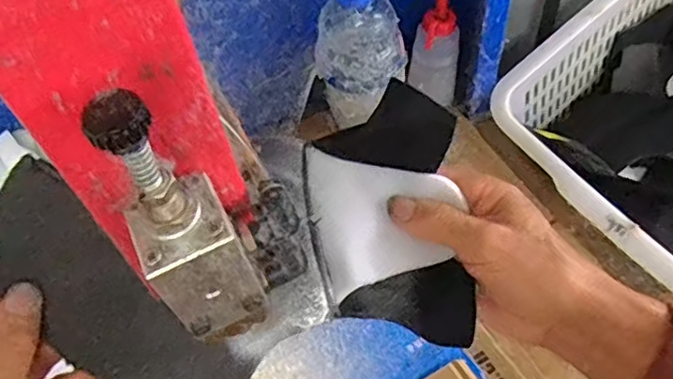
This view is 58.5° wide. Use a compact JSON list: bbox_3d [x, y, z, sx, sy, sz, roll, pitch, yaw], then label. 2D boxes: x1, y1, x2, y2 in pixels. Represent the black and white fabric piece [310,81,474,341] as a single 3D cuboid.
[{"bbox_3d":[0.027,0.008,0.336,0.083,0.079,0.134,-4,55,1],"label":"black and white fabric piece"}]

